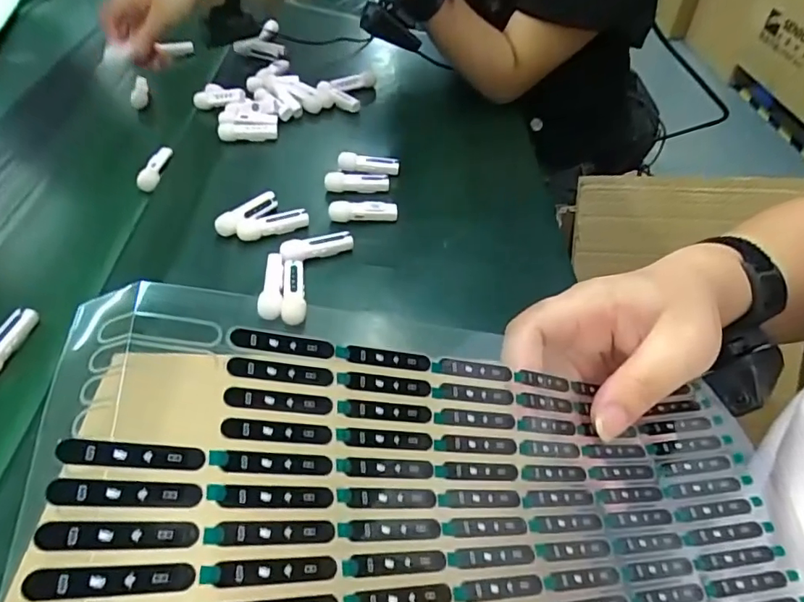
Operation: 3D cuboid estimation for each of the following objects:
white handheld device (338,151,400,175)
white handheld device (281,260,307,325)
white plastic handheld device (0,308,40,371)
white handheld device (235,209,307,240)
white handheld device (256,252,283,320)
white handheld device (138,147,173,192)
[{"bbox_3d":[-0.037,-0.150,0.549,0.066,0.021,0.013,4,48,4],"label":"white handheld device"},{"bbox_3d":[-0.088,-0.008,0.422,0.019,0.012,0.065,-4,48,-3],"label":"white handheld device"},{"bbox_3d":[-0.301,0.032,0.381,0.018,0.015,0.065,5,48,5],"label":"white plastic handheld device"},{"bbox_3d":[-0.120,-0.071,0.475,0.065,0.015,0.020,-20,51,-17],"label":"white handheld device"},{"bbox_3d":[-0.107,-0.013,0.422,0.018,0.013,0.066,-3,48,-2],"label":"white handheld device"},{"bbox_3d":[-0.262,-0.142,0.542,0.020,0.019,0.059,1,48,2],"label":"white handheld device"}]

